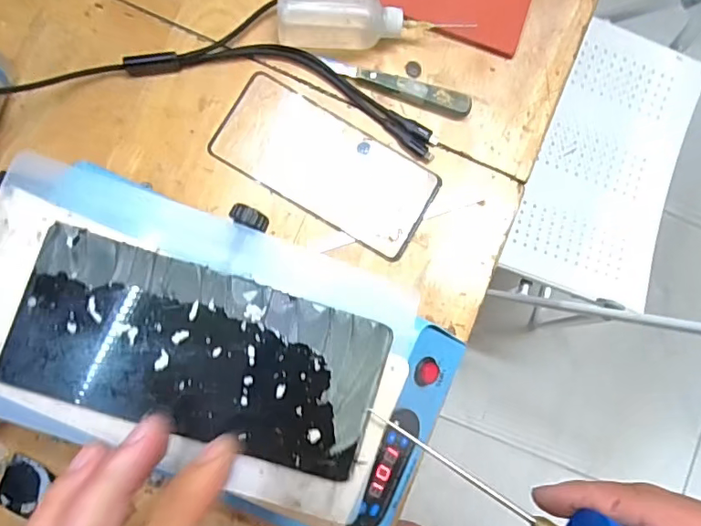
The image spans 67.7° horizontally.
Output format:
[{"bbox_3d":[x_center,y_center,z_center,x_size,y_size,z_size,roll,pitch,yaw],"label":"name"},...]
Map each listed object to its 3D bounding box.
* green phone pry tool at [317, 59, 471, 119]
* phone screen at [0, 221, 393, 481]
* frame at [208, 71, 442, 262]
[{"bbox_3d":[0.034,-0.126,0.372,0.106,0.009,0.017,18,84,-4],"label":"green phone pry tool"},{"bbox_3d":[-0.062,0.038,0.220,0.151,0.004,0.069,17,84,-4],"label":"phone screen"},{"bbox_3d":[-0.016,-0.068,0.369,0.153,0.005,0.069,31,83,-2],"label":"frame"}]

